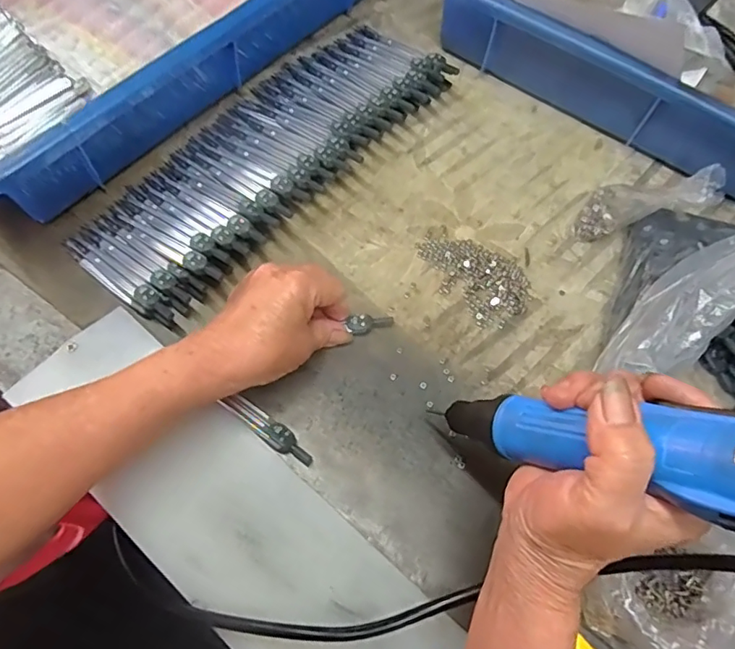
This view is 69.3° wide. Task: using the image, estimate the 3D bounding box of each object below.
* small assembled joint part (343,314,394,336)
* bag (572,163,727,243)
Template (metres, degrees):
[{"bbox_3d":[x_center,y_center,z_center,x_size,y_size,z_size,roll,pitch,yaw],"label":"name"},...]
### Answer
[{"bbox_3d":[0.002,0.000,0.392,0.034,0.008,0.014,-4,68,-12],"label":"small assembled joint part"},{"bbox_3d":[0.221,-0.098,0.421,0.028,0.100,0.053,34,65,-29],"label":"bag"}]

